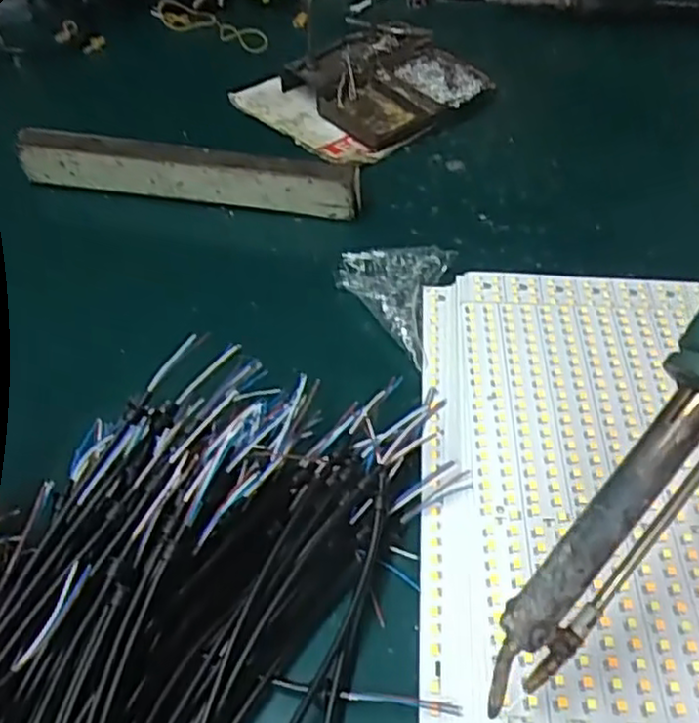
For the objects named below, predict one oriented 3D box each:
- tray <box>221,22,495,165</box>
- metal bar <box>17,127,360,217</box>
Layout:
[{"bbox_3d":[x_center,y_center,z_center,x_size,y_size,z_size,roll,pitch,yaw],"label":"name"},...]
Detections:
[{"bbox_3d":[0.013,-0.193,0.496,0.150,0.035,0.120,-34,58,-24],"label":"tray"},{"bbox_3d":[-0.094,-0.111,0.411,0.198,0.036,0.014,7,51,7],"label":"metal bar"}]

